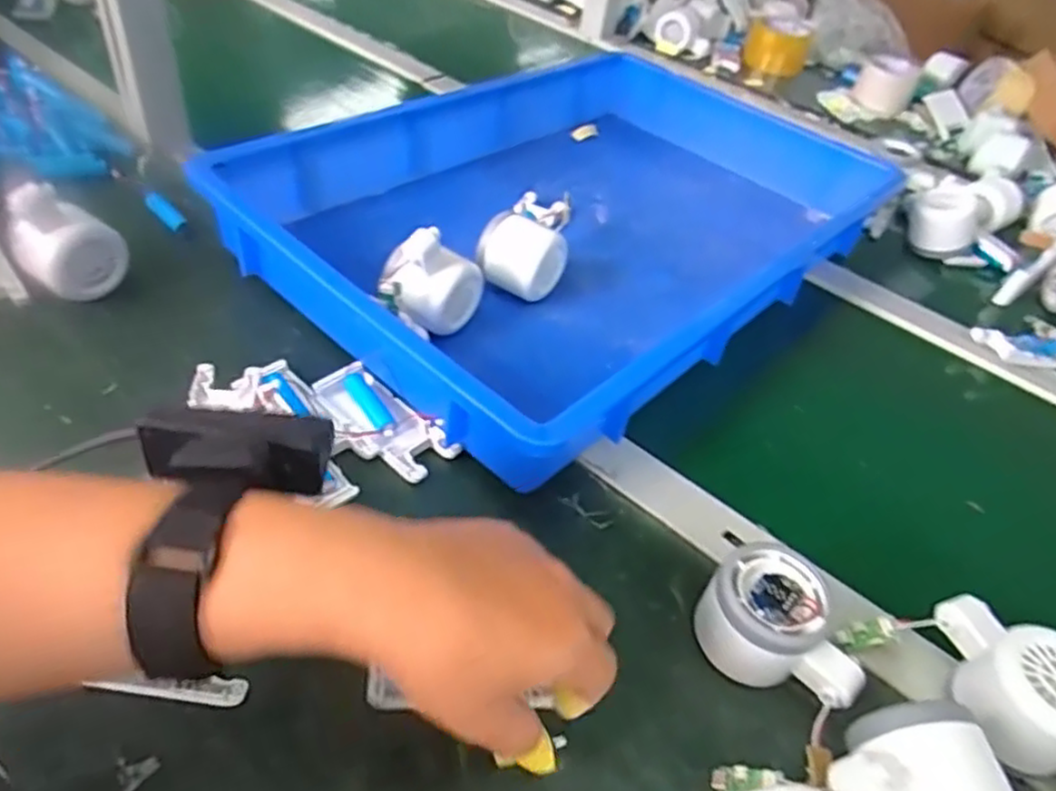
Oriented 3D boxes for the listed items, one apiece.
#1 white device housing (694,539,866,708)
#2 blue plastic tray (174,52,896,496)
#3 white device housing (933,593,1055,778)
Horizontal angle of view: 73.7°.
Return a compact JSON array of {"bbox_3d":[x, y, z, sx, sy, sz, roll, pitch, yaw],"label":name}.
[{"bbox_3d":[0.128,0.126,0.368,0.057,0.052,0.081,-11,47,-22],"label":"white device housing"},{"bbox_3d":[0.051,-0.167,0.609,0.359,0.084,0.531,37,51,25],"label":"blue plastic tray"},{"bbox_3d":[0.245,0.146,0.360,0.082,0.050,0.056,37,49,26],"label":"white device housing"}]

